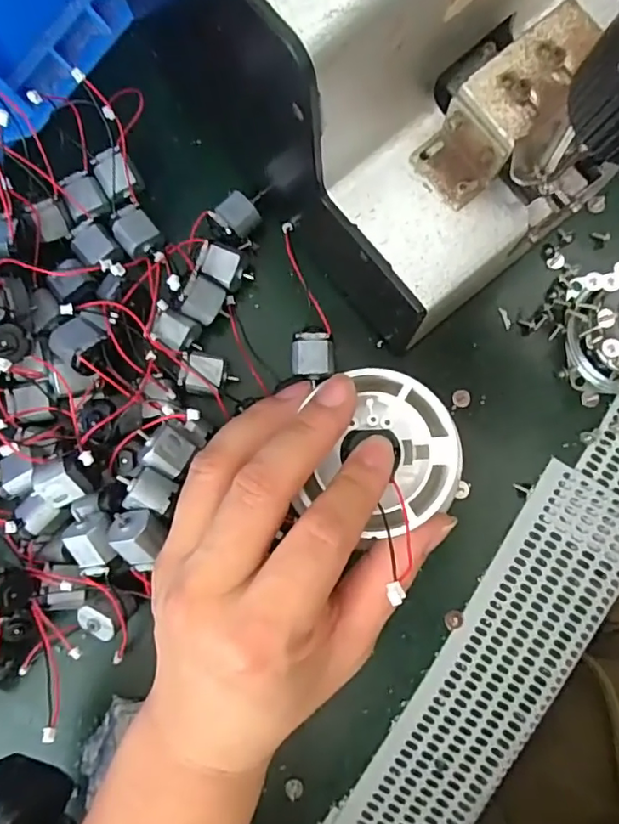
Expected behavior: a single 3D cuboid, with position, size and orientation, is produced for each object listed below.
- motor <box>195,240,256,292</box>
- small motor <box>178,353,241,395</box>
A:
[{"bbox_3d":[-0.039,-0.068,0.265,0.024,0.018,0.017,26,87,8],"label":"motor"},{"bbox_3d":[-0.047,-0.016,0.260,0.024,0.018,0.018,11,85,7],"label":"small motor"}]

